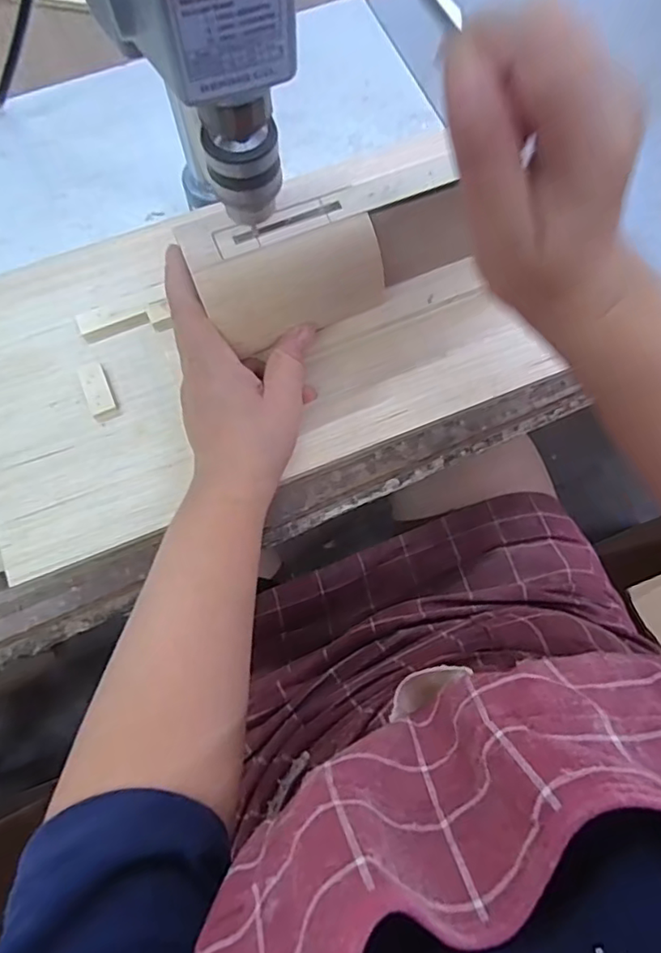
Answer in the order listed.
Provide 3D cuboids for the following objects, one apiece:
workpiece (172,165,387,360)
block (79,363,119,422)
[{"bbox_3d":[-0.025,-0.118,0.314,0.097,0.037,0.067,-23,76,-7],"label":"workpiece"},{"bbox_3d":[-0.147,-0.054,0.360,0.015,0.006,0.037,-20,76,-6],"label":"block"}]

